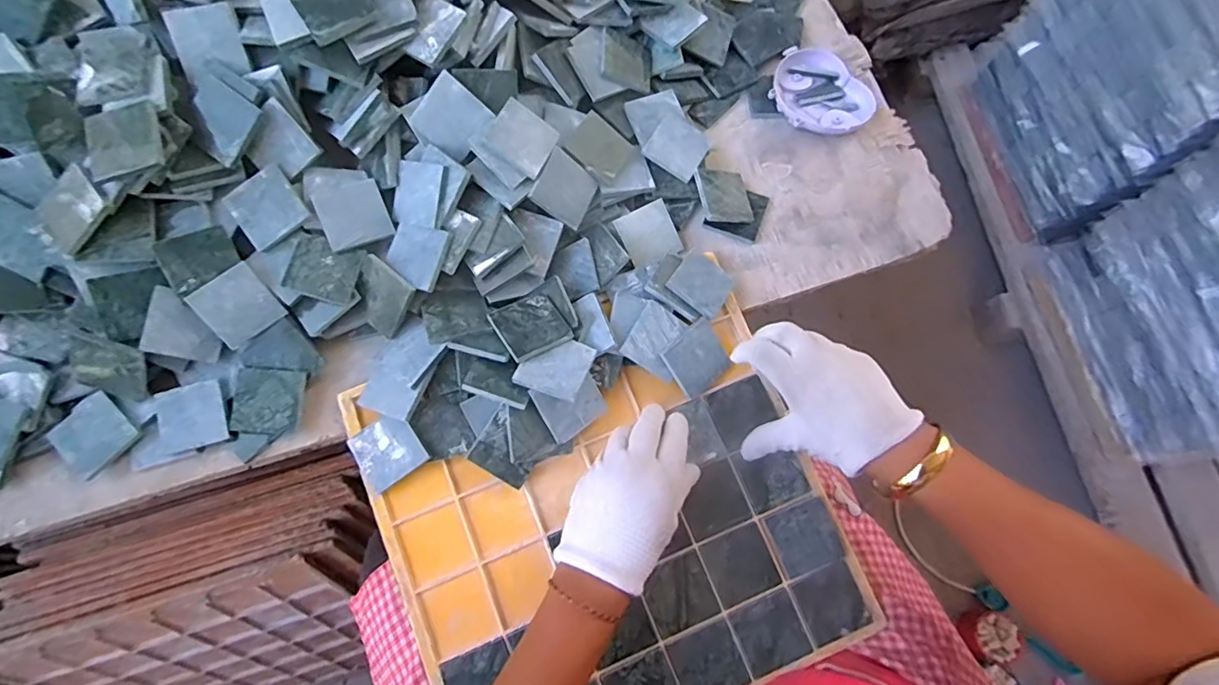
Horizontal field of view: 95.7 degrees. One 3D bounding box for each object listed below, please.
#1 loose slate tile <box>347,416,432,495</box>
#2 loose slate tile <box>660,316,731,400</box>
[{"bbox_3d":[-0.172,0.083,0.428,0.048,0.008,0.049,-34,81,-4],"label":"loose slate tile"},{"bbox_3d":[0.071,0.014,0.445,0.047,0.004,0.050,-34,98,-6],"label":"loose slate tile"}]

